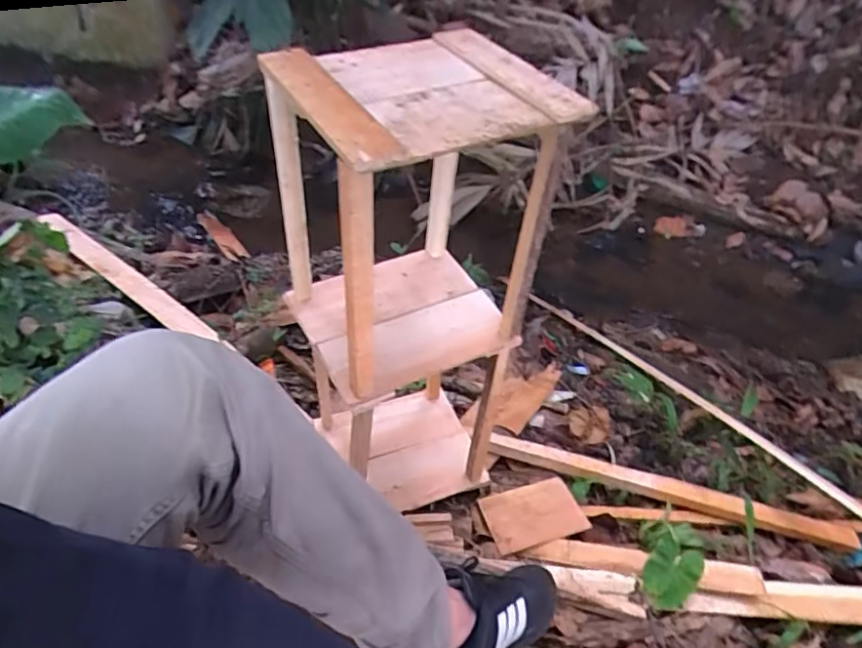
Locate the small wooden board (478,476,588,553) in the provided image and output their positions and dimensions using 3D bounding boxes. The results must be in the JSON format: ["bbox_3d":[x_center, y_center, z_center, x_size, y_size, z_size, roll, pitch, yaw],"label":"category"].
[{"bbox_3d":[0.166,0.305,0.948,0.159,0.010,0.103,-7,41,-16],"label":"small wooden board"}]

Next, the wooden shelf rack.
[{"bbox_3d":[-0.033,0.001,0.771,0.269,0.644,0.250,-16,45,-26],"label":"wooden shelf rack"}]

